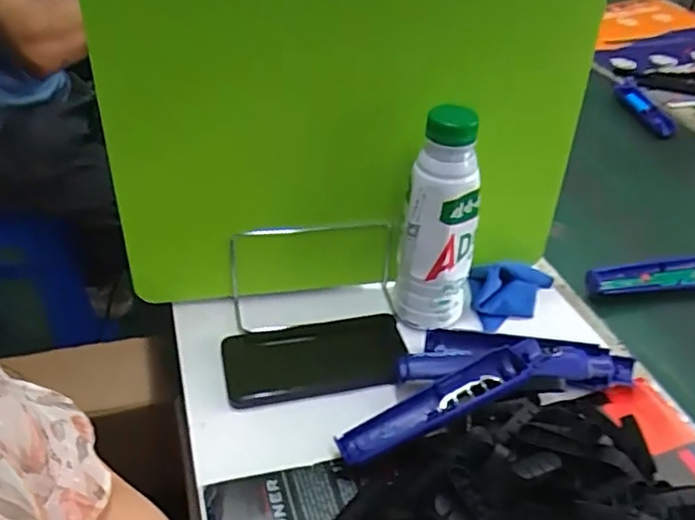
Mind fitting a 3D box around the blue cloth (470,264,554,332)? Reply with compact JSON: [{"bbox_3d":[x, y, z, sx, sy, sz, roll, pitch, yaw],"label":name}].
[{"bbox_3d":[0.155,0.026,0.609,0.075,0.039,0.089,14,39,15],"label":"blue cloth"}]

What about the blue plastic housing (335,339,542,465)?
[{"bbox_3d":[0.071,0.106,0.481,0.167,0.020,0.039,-25,43,-9],"label":"blue plastic housing"}]

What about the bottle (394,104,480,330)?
[{"bbox_3d":[0.076,-0.027,0.534,0.046,0.189,0.050,-28,47,-34],"label":"bottle"}]

